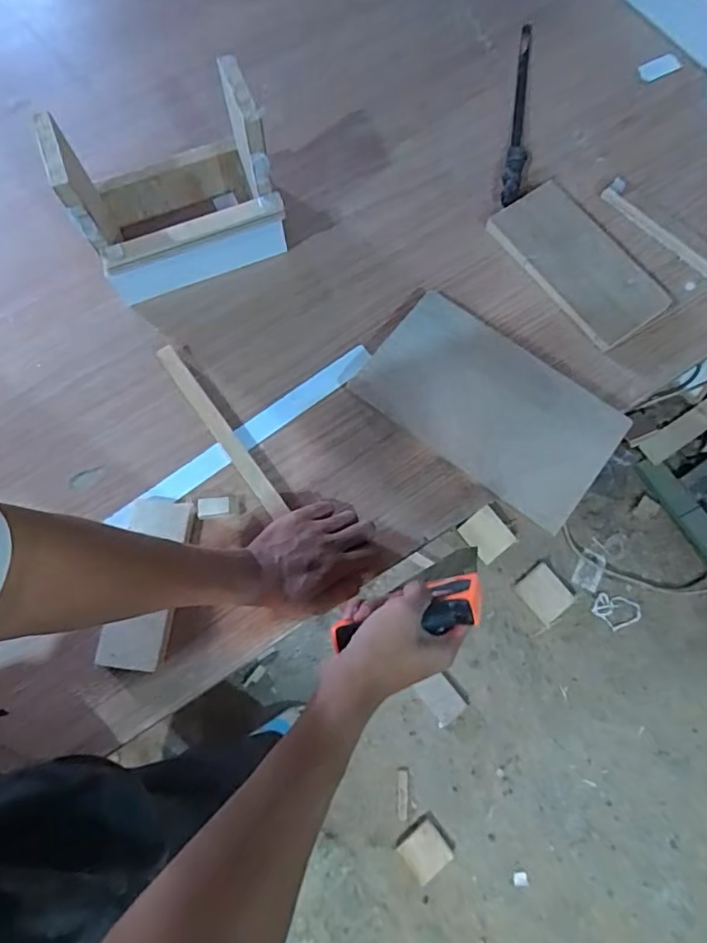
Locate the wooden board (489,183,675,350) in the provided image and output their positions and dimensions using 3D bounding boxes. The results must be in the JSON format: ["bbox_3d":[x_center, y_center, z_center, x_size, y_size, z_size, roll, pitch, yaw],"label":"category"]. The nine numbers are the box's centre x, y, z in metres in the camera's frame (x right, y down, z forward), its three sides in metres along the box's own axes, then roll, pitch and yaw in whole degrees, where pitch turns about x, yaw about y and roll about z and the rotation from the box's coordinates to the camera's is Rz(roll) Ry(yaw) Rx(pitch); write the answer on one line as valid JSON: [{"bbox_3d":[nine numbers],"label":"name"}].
[{"bbox_3d":[0.255,-0.239,0.653,0.096,0.022,0.202,-35,76,-8],"label":"wooden board"}]

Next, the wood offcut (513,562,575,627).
[{"bbox_3d":[0.435,0.277,1.305,0.092,0.014,0.117,-38,76,-9],"label":"wood offcut"}]

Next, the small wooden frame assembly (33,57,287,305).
[{"bbox_3d":[-0.196,-0.309,0.630,0.206,0.169,0.133,-21,74,-4],"label":"small wooden frame assembly"}]

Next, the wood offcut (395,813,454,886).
[{"bbox_3d":[0.150,0.771,1.179,0.102,0.017,0.093,-39,76,-9],"label":"wood offcut"}]

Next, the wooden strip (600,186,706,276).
[{"bbox_3d":[0.377,-0.273,0.675,0.024,0.017,0.199,-43,77,-10],"label":"wooden strip"}]

